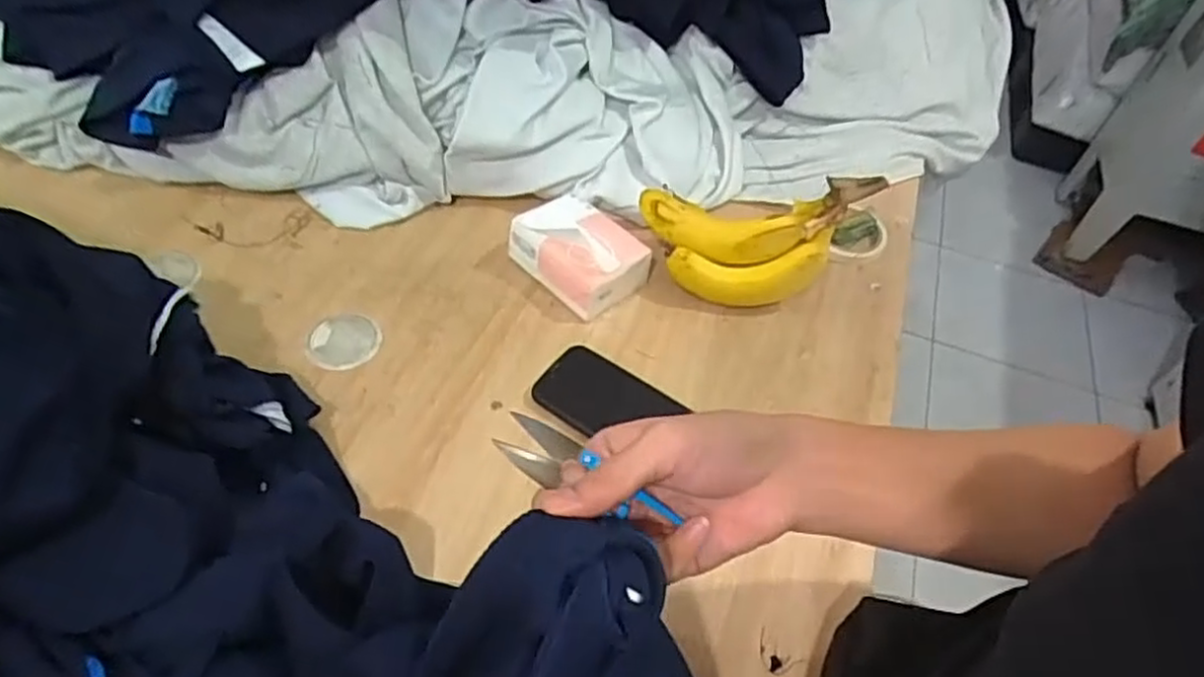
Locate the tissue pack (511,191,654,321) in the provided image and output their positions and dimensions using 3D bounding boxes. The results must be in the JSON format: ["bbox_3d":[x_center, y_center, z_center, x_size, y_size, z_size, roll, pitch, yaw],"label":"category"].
[{"bbox_3d":[-0.020,-0.090,0.739,0.122,0.064,0.093,38,55,23],"label":"tissue pack"}]

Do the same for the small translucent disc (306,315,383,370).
[{"bbox_3d":[-0.239,0.001,0.675,0.065,0.005,0.063,3,49,-4],"label":"small translucent disc"}]

